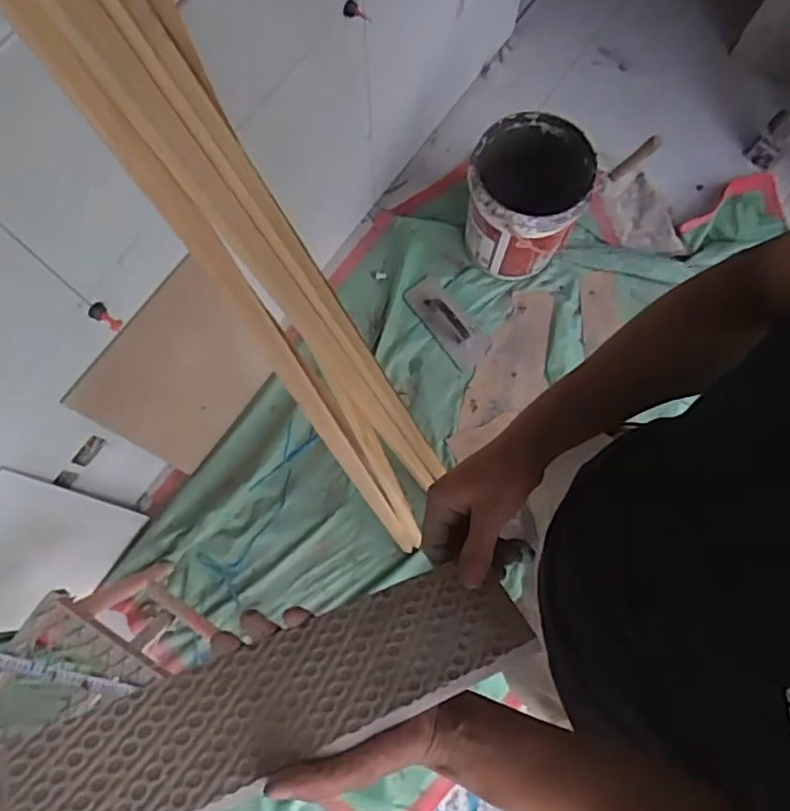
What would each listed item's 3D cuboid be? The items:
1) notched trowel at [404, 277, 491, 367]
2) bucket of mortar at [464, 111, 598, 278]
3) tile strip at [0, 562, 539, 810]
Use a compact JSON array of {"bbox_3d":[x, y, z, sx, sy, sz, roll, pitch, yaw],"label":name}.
[{"bbox_3d":[0.154,-0.247,1.804,0.117,0.062,0.295,-37,78,-10],"label":"notched trowel"},{"bbox_3d":[0.357,-0.550,1.706,0.296,0.350,0.293,0,74,-1],"label":"bucket of mortar"},{"bbox_3d":[-0.080,0.218,0.479,0.388,0.006,0.105,-17,49,-22],"label":"tile strip"}]

